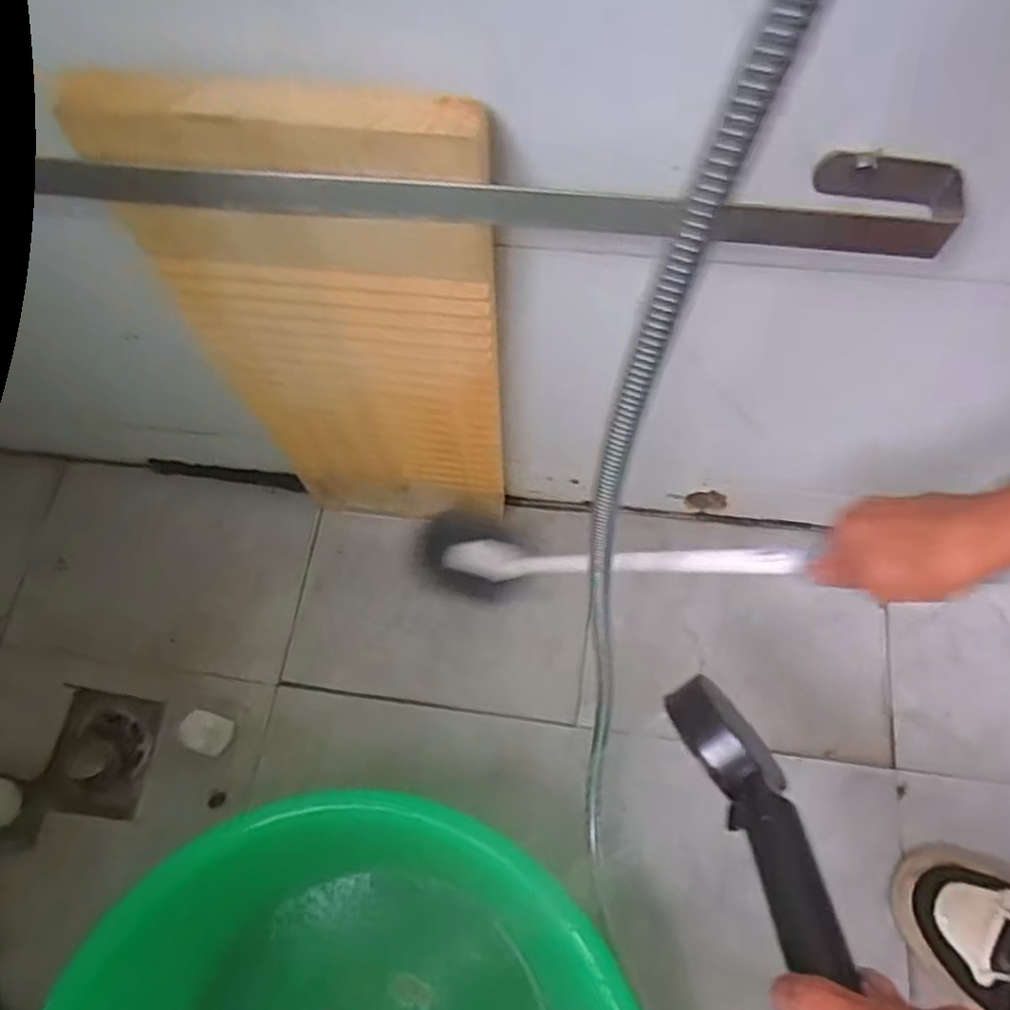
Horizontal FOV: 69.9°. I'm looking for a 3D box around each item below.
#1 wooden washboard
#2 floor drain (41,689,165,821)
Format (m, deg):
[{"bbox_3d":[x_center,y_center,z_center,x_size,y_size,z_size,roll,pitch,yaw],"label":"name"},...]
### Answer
[{"bbox_3d":[-0.107,-0.092,0.539,0.205,0.486,0.017,6,68,3],"label":"wooden washboard"},{"bbox_3d":[-0.401,0.248,0.724,0.097,0.025,0.110,8,76,2],"label":"floor drain"}]

